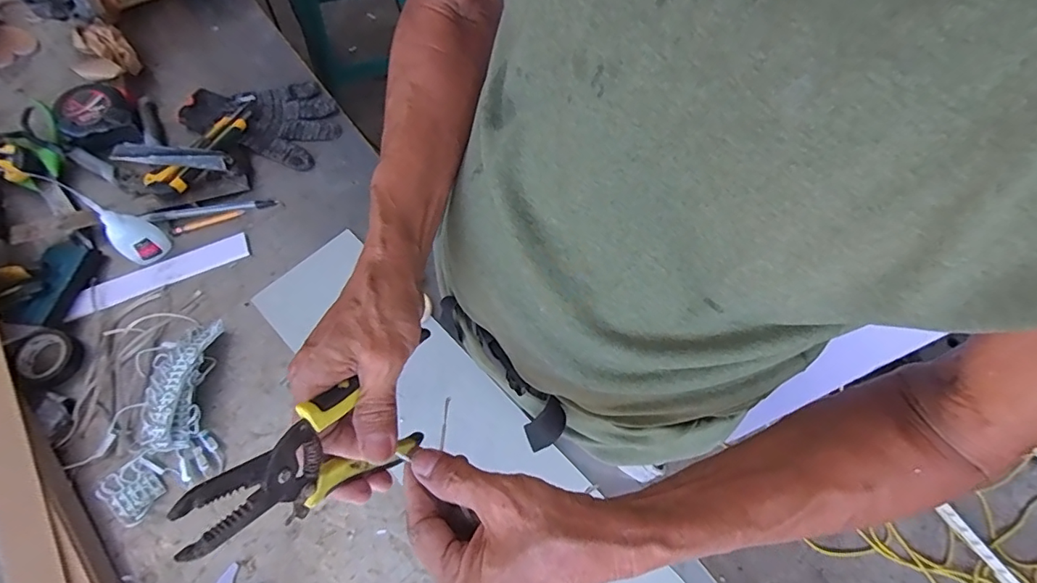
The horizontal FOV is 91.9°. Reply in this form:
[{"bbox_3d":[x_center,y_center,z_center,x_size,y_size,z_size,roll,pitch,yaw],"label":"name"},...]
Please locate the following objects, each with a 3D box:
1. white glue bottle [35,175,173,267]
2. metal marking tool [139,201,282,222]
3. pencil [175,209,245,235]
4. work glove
[{"bbox_3d":[-0.432,-0.069,0.551,0.035,0.099,0.045,41,71,13],"label":"white glue bottle"},{"bbox_3d":[-0.375,-0.101,0.616,0.154,0.012,0.015,-10,68,-7],"label":"metal marking tool"},{"bbox_3d":[-0.379,-0.085,0.612,0.082,0.004,0.010,-17,69,-10],"label":"pencil"},{"bbox_3d":[-0.339,-0.241,0.672,0.191,0.021,0.132,16,67,4],"label":"work glove"}]

